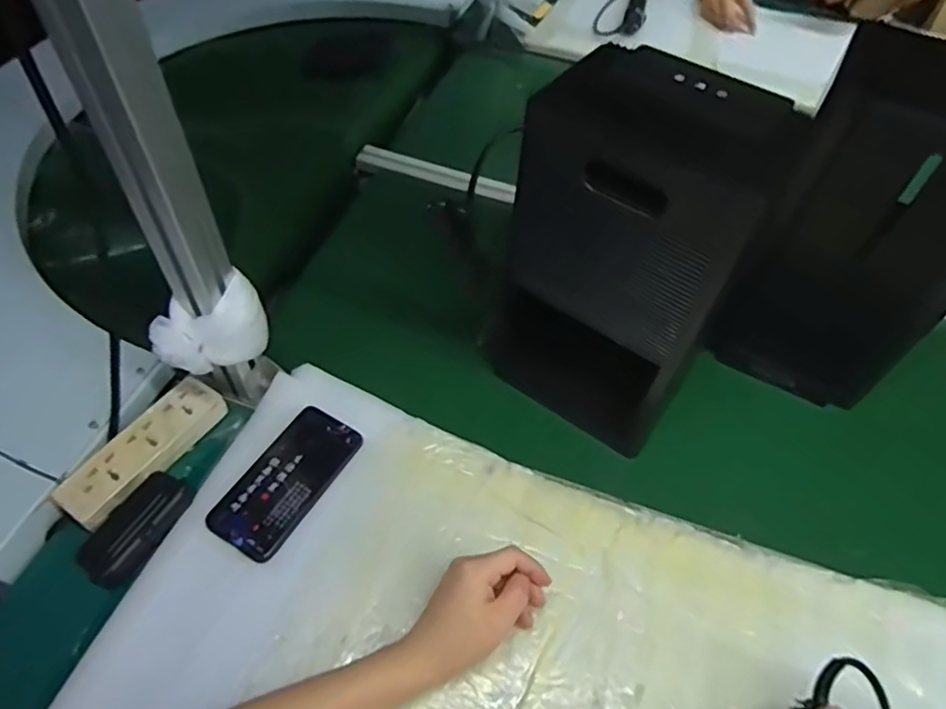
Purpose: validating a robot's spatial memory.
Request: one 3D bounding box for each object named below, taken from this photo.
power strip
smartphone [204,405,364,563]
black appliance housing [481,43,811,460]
[{"bbox_3d":[-0.326,0.095,0.630,0.057,0.027,0.168,27,56,16],"label":"power strip"},{"bbox_3d":[-0.183,0.125,0.626,0.077,0.016,0.153,28,56,17],"label":"smartphone"},{"bbox_3d":[0.133,-0.079,0.599,0.186,0.333,0.143,30,57,18],"label":"black appliance housing"}]

